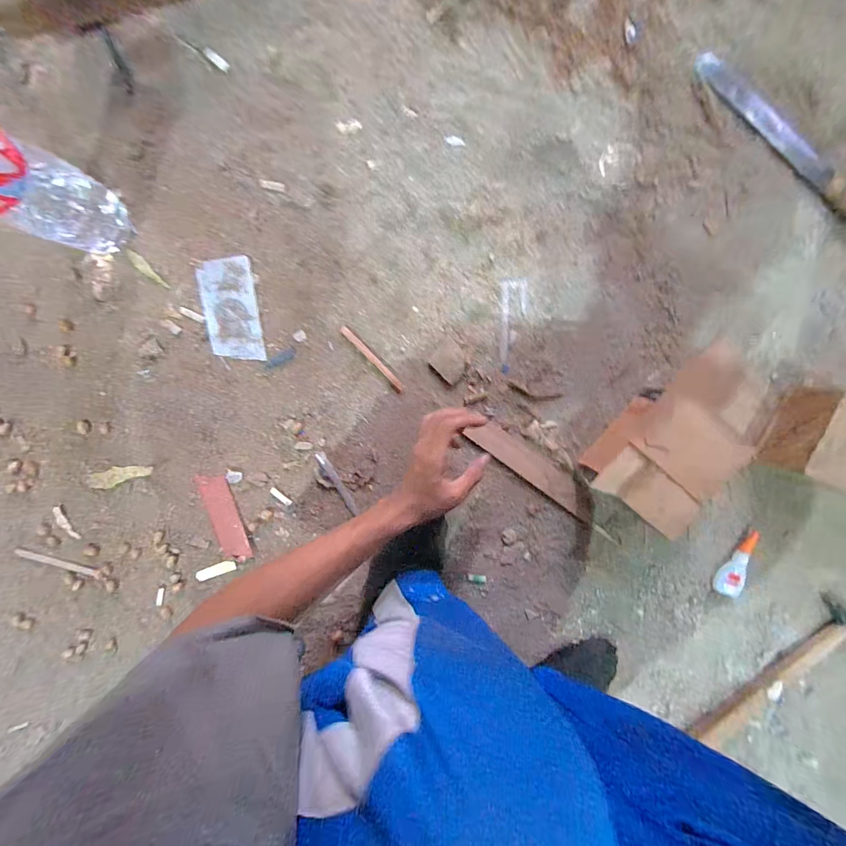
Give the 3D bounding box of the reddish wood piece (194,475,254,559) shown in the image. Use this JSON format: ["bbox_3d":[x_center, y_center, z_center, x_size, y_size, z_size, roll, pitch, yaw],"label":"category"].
[{"bbox_3d":[-0.286,0.137,0.546,0.044,0.006,0.132,-21,95,3],"label":"reddish wood piece"}]

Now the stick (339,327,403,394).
[{"bbox_3d":[-0.071,-0.089,0.530,0.012,0.004,0.120,-43,94,4],"label":"stick"}]

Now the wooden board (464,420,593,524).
[{"bbox_3d":[0.164,0.066,0.548,0.217,0.007,0.043,35,95,-4],"label":"wooden board"}]

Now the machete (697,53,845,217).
[{"bbox_3d":[0.488,-0.357,0.491,0.335,0.012,0.056,37,95,-3],"label":"machete"}]

